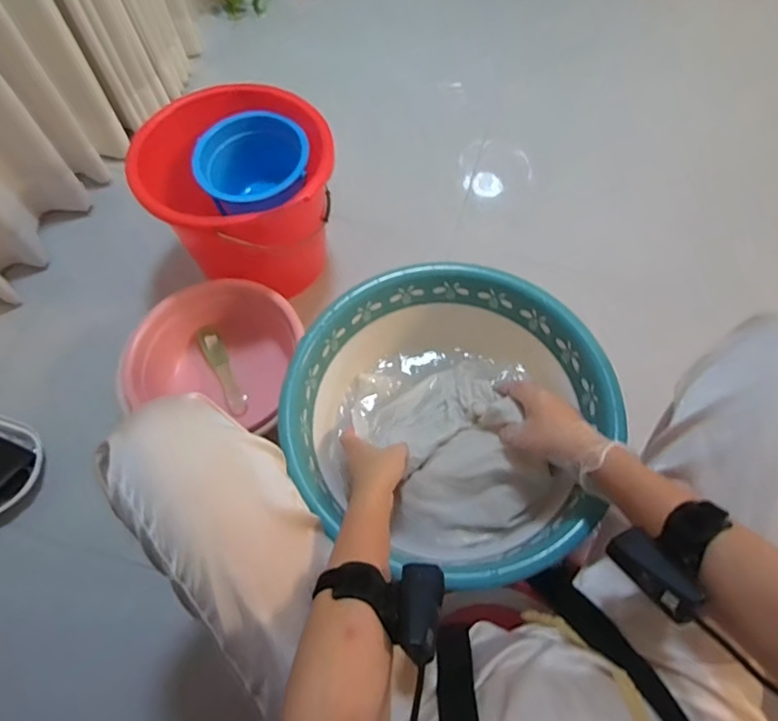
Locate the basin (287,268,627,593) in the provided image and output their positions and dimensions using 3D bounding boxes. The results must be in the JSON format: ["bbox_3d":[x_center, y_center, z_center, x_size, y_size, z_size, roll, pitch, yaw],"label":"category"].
[{"bbox_3d":[0.068,0.066,0.645,0.344,0.140,0.341,0,63,1],"label":"basin"}]

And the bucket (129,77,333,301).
[{"bbox_3d":[-0.260,-0.289,1.005,0.331,0.284,0.299,-33,67,-15],"label":"bucket"}]

